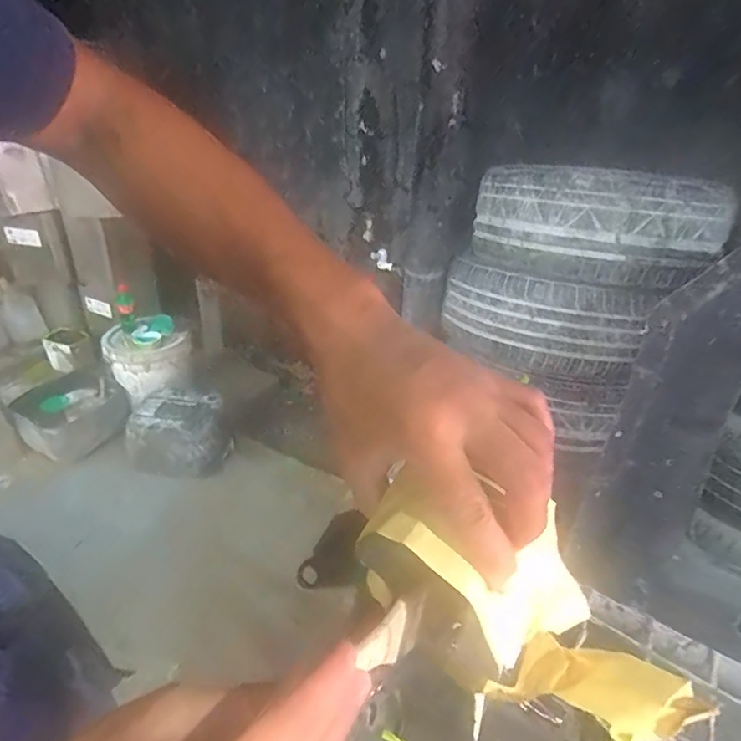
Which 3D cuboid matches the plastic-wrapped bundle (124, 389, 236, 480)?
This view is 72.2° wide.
[{"bbox_3d":[-0.631,0.213,1.732,0.330,0.217,0.236,8,33,9],"label":"plastic-wrapped bundle"}]

